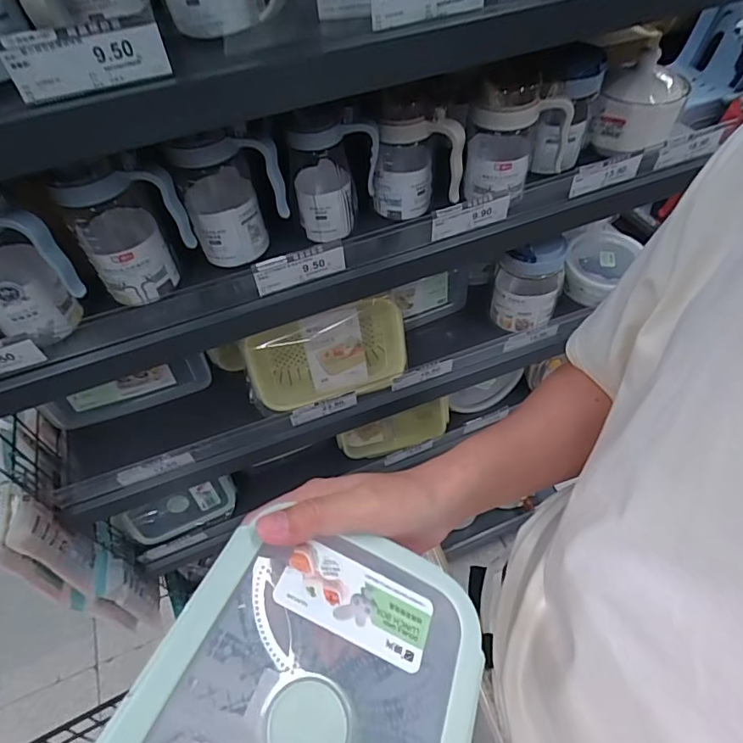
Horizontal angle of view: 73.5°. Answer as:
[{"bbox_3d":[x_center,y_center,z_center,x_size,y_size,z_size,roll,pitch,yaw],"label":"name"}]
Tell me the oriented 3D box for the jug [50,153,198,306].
[{"bbox_3d":[-0.244,-0.148,0.501,0.102,0.143,0.082,-32,57,-18],"label":"jug"}]

